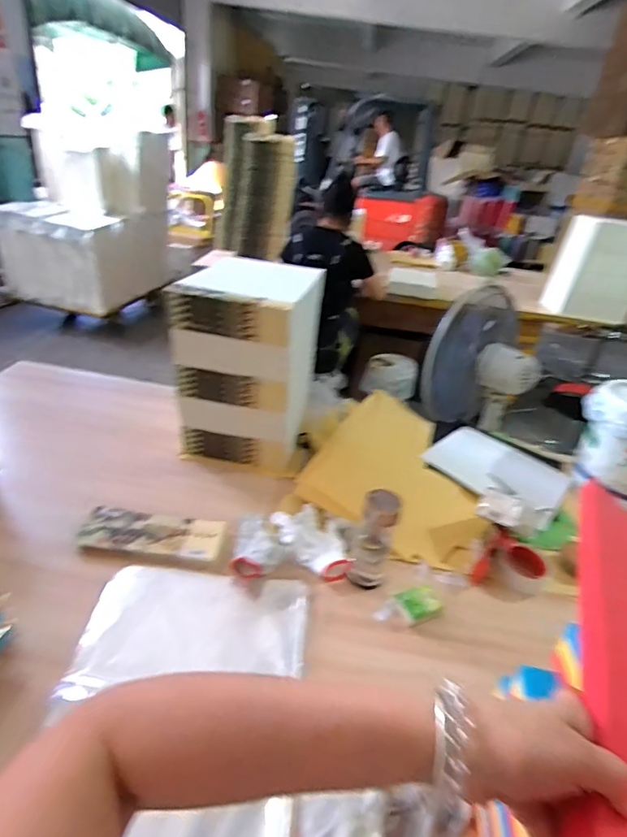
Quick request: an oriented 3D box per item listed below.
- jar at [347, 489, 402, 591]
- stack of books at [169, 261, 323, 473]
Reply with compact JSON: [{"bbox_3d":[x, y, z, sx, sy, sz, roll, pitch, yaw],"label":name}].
[{"bbox_3d":[0.110,0.218,0.857,0.067,0.187,0.071,5,31,-3],"label":"jar"},{"bbox_3d":[-0.151,-0.145,1.189,0.277,0.418,0.329,11,31,7],"label":"stack of books"}]

